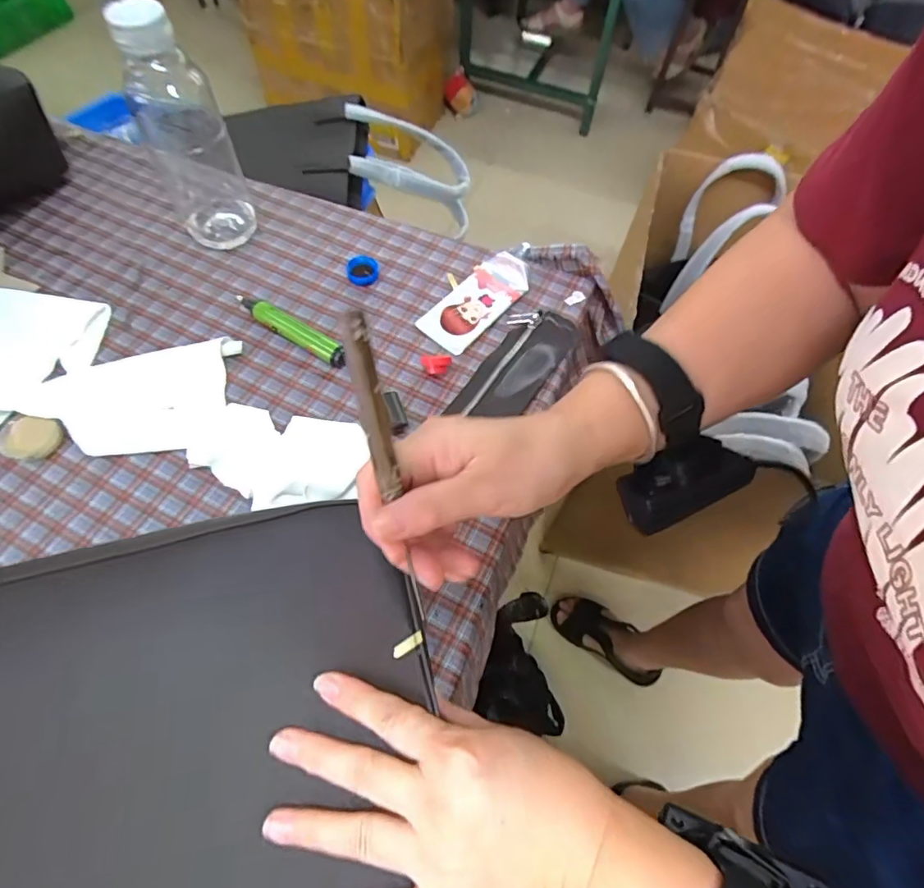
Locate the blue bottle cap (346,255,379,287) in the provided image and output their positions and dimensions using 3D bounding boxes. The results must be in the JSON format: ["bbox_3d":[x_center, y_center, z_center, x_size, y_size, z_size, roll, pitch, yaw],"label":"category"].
[{"bbox_3d":[-0.095,-0.166,0.505,0.030,0.012,0.030,1,62,-2],"label":"blue bottle cap"}]

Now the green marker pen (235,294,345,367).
[{"bbox_3d":[-0.149,-0.103,0.464,0.120,0.018,0.021,33,66,14],"label":"green marker pen"}]

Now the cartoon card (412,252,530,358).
[{"bbox_3d":[0.012,-0.133,0.489,0.056,0.011,0.110,34,73,17],"label":"cartoon card"}]

